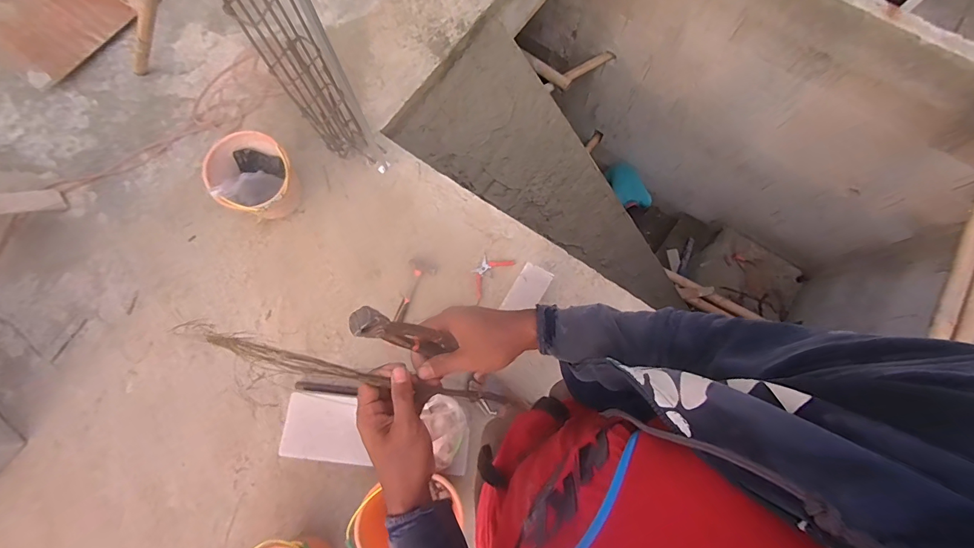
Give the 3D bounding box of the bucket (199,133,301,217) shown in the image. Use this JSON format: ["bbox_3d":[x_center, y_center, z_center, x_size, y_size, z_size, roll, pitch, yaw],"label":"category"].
[{"bbox_3d":[-0.861,-0.341,1.625,0.284,0.236,0.322,-41,79,-9],"label":"bucket"}]

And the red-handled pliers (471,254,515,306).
[{"bbox_3d":[-0.002,-0.002,1.623,0.107,0.017,0.214,40,80,10],"label":"red-handled pliers"}]

